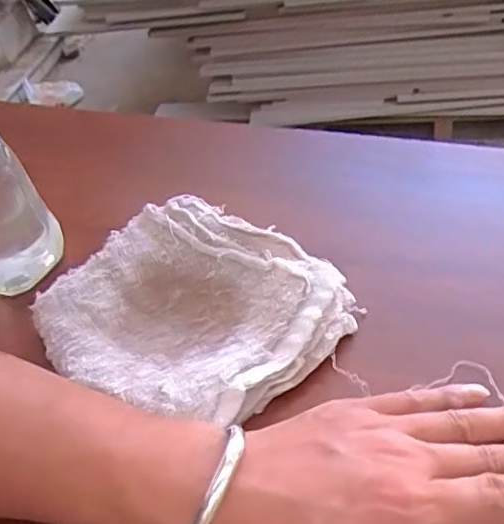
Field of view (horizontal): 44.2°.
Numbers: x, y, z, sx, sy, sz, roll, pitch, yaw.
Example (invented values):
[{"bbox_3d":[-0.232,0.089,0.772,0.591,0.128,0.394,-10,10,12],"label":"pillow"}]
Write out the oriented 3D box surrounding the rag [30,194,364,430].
[{"bbox_3d":[-0.037,0.026,0.369,0.155,0.037,0.131,27,50,32],"label":"rag"}]

